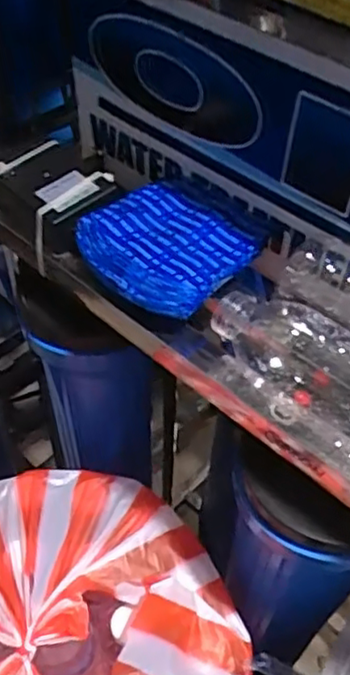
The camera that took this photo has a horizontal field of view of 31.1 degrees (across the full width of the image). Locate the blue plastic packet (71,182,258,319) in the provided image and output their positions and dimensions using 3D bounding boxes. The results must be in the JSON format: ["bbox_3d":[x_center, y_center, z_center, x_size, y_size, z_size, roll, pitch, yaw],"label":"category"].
[{"bbox_3d":[-0.003,-0.066,0.442,0.111,0.023,0.104,-35,59,-27],"label":"blue plastic packet"}]

